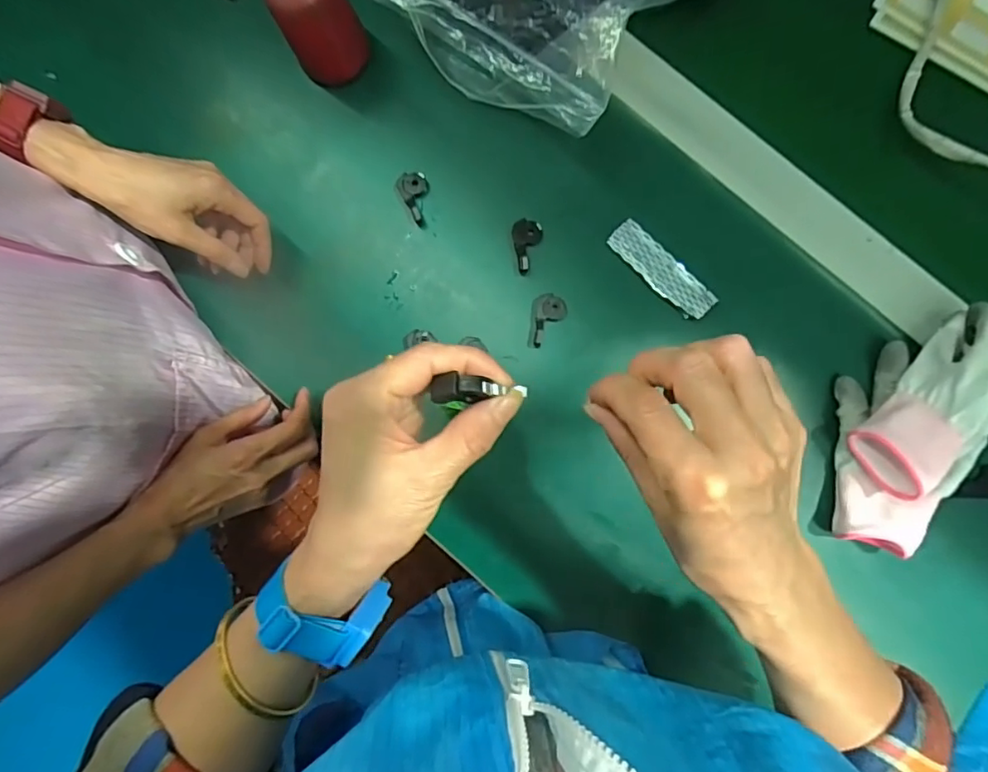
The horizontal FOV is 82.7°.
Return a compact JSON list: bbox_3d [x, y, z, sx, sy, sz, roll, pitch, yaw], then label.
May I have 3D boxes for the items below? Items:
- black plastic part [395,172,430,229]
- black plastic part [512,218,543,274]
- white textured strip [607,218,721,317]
[{"bbox_3d":[-0.067,-0.166,0.495,0.028,0.012,0.046,-23,86,2],"label":"black plastic part"},{"bbox_3d":[0.029,-0.121,0.487,0.026,0.009,0.045,-1,87,3],"label":"black plastic part"},{"bbox_3d":[0.142,-0.098,0.476,0.028,0.004,0.101,-45,81,7],"label":"white textured strip"}]

